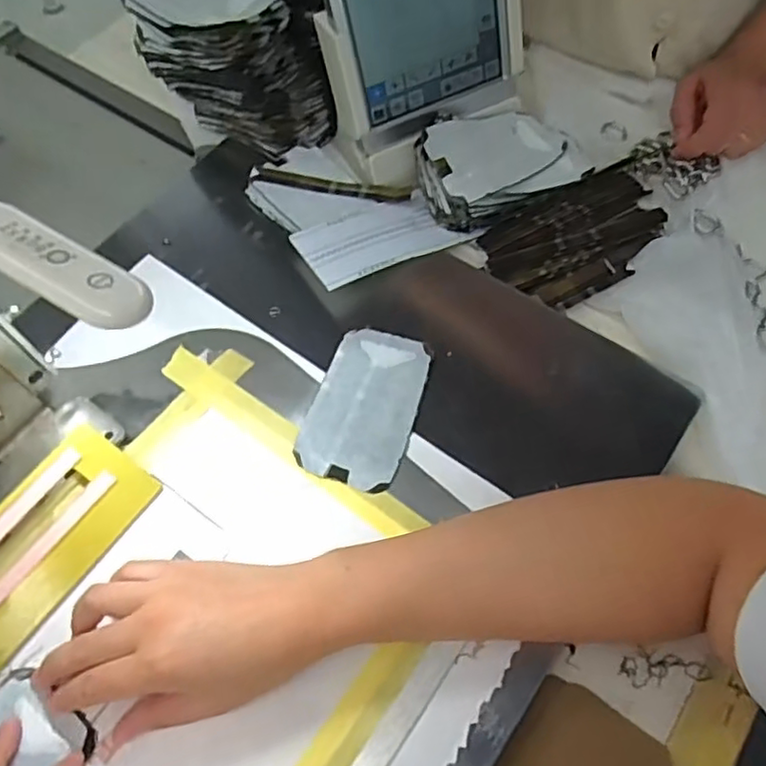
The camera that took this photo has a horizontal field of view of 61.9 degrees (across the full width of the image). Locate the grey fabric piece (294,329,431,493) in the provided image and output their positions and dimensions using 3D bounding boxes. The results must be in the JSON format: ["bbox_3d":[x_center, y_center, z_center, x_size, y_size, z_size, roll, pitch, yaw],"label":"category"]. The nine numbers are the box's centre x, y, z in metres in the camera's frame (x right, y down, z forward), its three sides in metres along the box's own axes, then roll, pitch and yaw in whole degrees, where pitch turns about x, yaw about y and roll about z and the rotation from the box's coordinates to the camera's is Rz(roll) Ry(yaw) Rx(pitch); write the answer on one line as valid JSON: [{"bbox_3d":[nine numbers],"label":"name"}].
[{"bbox_3d":[-0.011,0.014,0.448,0.071,0.004,0.118,17,64,11],"label":"grey fabric piece"}]

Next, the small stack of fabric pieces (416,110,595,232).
[{"bbox_3d":[0.094,-0.187,0.521,0.130,0.035,0.093,-23,69,-11],"label":"small stack of fabric pieces"}]

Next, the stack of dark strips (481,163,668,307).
[{"bbox_3d":[0.160,-0.117,0.513,0.145,0.028,0.090,-27,64,-11],"label":"stack of dark strips"}]

